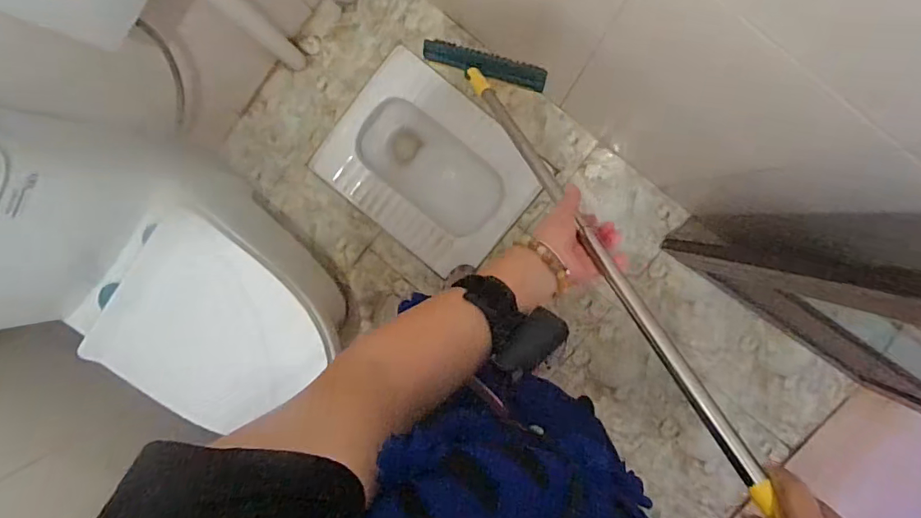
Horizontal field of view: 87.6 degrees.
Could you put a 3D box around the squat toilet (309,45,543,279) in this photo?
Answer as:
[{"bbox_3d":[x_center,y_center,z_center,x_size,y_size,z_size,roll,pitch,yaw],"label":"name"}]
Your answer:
[{"bbox_3d":[-0.082,-0.243,1.312,0.513,0.163,0.392,40,96,0],"label":"squat toilet"}]

